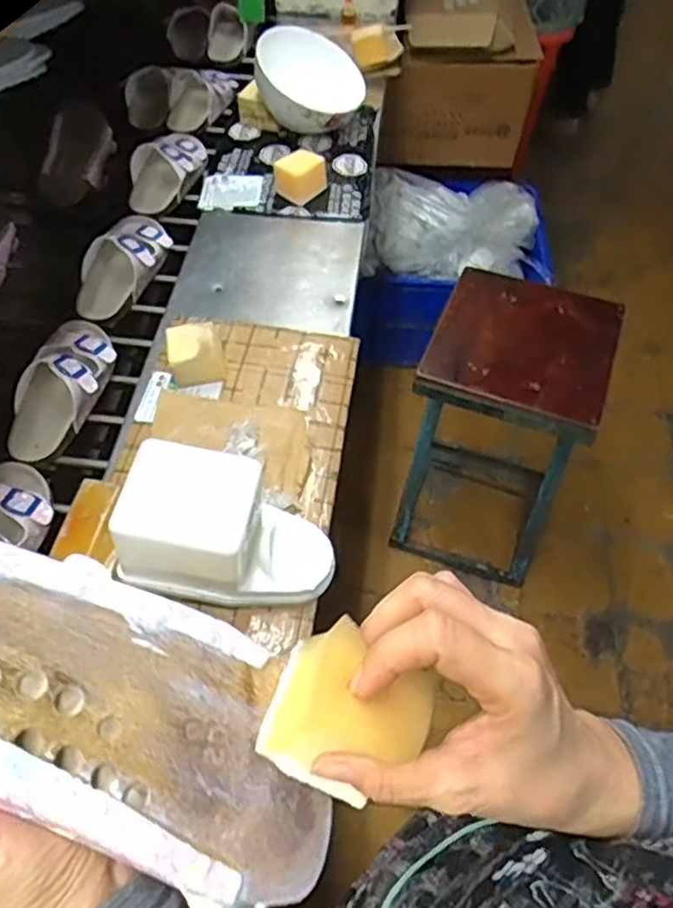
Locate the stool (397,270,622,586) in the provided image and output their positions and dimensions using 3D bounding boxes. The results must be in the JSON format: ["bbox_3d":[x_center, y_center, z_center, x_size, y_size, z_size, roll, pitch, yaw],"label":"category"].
[{"bbox_3d":[0.325,-0.024,1.365,0.307,0.592,0.352,18,56,14],"label":"stool"}]

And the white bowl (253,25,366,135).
[{"bbox_3d":[-0.044,-0.576,1.037,0.163,0.082,0.162,-38,98,-29],"label":"white bowl"}]

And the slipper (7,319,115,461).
[{"bbox_3d":[-0.324,-0.098,0.796,0.096,0.061,0.200,4,53,3],"label":"slipper"}]

